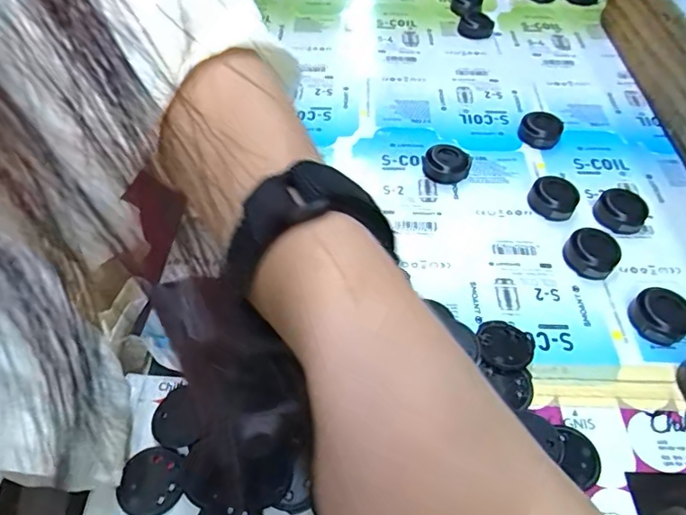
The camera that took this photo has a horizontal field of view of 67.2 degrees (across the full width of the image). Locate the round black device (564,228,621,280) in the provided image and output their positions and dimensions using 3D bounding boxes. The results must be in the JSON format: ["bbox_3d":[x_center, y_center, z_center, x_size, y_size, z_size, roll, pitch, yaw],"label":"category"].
[{"bbox_3d":[0.146,-0.002,0.304,0.030,0.013,0.027,33,59,24],"label":"round black device"}]

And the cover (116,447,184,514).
[{"bbox_3d":[-0.085,0.099,0.229,0.025,0.005,0.029,-9,52,-6],"label":"cover"}]

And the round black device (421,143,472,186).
[{"bbox_3d":[0.071,-0.064,0.355,0.032,0.015,0.025,10,52,9],"label":"round black device"}]

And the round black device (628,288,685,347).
[{"bbox_3d":[0.172,0.032,0.280,0.029,0.012,0.029,0,51,0],"label":"round black device"}]

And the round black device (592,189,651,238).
[{"bbox_3d":[0.177,-0.029,0.328,0.028,0.014,0.028,0,51,0],"label":"round black device"}]

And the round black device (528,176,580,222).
[{"bbox_3d":[0.136,-0.038,0.335,0.029,0.015,0.025,24,56,19],"label":"round black device"}]

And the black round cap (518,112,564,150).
[{"bbox_3d":[0.143,-0.093,0.375,0.029,0.015,0.028,0,51,0],"label":"black round cap"}]

